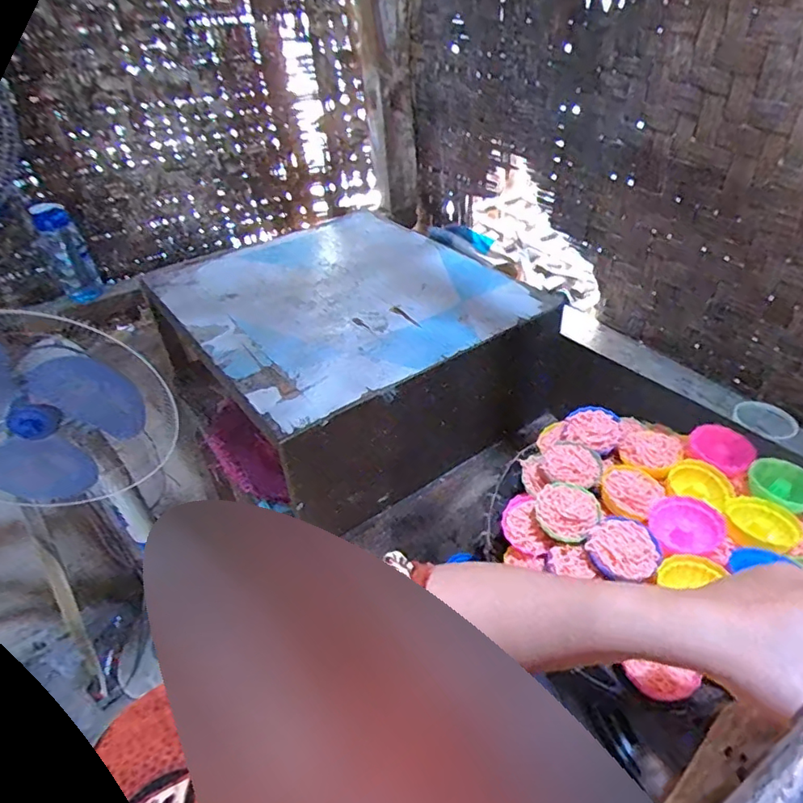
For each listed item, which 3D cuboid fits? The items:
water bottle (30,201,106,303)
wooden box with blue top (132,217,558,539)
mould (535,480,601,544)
[{"bbox_3d":[-0.708,-0.317,1.157,0.083,0.199,0.083,-26,43,-25],"label":"water bottle"},{"bbox_3d":[-0.100,-0.111,1.050,0.533,0.232,0.604,-25,43,-25],"label":"wooden box with blue top"},{"bbox_3d":[0.160,0.109,0.533,0.057,0.029,0.059,11,40,19],"label":"mould"}]

